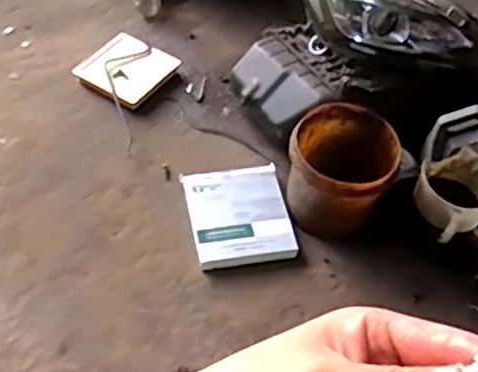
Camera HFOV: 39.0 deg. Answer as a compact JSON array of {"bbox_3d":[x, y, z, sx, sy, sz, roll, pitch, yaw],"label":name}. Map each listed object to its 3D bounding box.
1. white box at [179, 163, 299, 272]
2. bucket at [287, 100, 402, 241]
[{"bbox_3d":[-0.003,0.073,1.759,0.253,0.037,0.298,-5,54,-11],"label":"white box"},{"bbox_3d":[0.248,-0.036,1.704,0.250,0.238,0.275,4,53,-5],"label":"bucket"}]

